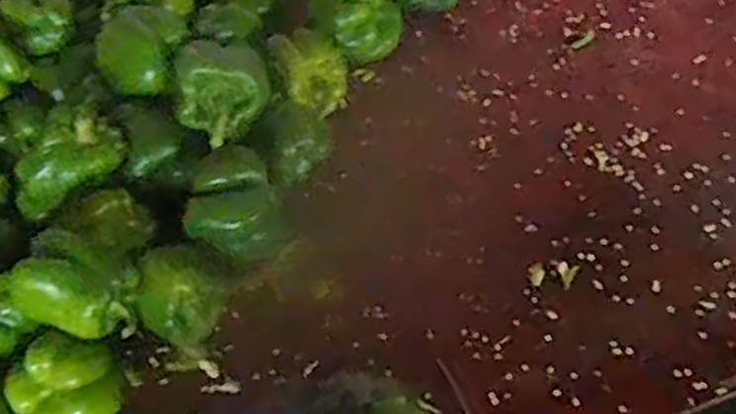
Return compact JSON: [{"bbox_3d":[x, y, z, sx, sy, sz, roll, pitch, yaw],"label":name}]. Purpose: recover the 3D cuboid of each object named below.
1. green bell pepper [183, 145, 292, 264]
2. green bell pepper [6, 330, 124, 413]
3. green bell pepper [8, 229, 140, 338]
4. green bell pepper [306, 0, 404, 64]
[{"bbox_3d":[-0.106,0.002,0.593,0.075,0.059,0.078,-19,54,-8],"label":"green bell pepper"},{"bbox_3d":[-0.207,0.131,0.533,0.067,0.065,0.068,-3,53,4],"label":"green bell pepper"},{"bbox_3d":[-0.201,0.056,0.533,0.075,0.057,0.062,7,56,9],"label":"green bell pepper"},{"bbox_3d":[-0.013,-0.184,0.737,0.089,0.081,0.087,-6,55,0],"label":"green bell pepper"}]

